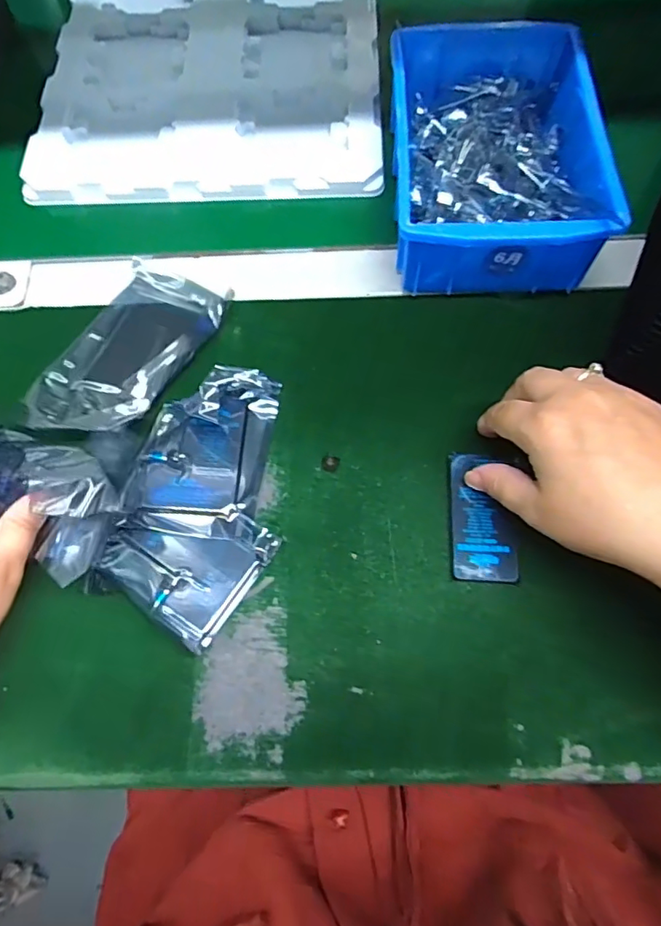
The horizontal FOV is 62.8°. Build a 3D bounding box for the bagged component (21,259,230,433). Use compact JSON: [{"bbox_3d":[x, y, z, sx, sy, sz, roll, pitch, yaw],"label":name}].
[{"bbox_3d":[-0.133,-0.073,0.358,0.077,0.012,0.137,25,72,11],"label":"bagged component"}]

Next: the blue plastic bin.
[{"bbox_3d":[0.108,-0.211,0.375,0.129,0.064,0.202,0,69,2],"label":"blue plastic bin"}]

